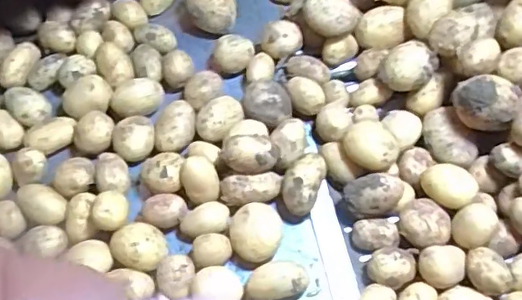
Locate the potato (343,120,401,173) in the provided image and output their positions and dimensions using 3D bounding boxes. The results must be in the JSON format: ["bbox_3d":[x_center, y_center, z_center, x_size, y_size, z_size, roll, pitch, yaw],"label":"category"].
[{"bbox_3d":[0.107,-0.003,0.548,0.052,0.043,0.049,0,62,0],"label":"potato"}]

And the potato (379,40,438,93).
[{"bbox_3d":[0.148,-0.080,0.581,0.048,0.042,0.046,0,62,0],"label":"potato"}]

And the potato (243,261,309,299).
[{"bbox_3d":[0.012,0.120,0.514,0.057,0.036,0.033,-16,63,-8],"label":"potato"}]

